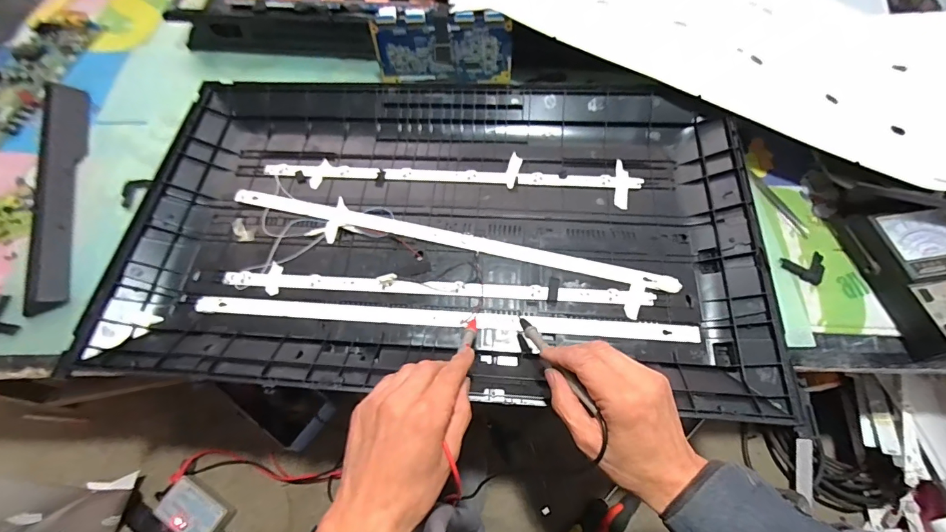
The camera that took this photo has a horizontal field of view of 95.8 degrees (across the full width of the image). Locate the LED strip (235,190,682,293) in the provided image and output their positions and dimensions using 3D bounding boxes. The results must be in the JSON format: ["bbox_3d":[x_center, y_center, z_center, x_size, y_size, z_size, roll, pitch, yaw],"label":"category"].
[{"bbox_3d":[-0.039,-0.034,0.519,0.548,0.008,0.022,12,63,8],"label":"LED strip"}]

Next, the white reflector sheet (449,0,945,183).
[{"bbox_3d":[0.378,-0.422,0.680,0.748,0.075,0.446,27,63,13],"label":"white reflector sheet"}]

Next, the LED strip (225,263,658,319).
[{"bbox_3d":[-0.045,0.025,0.489,0.488,0.009,0.032,4,62,4],"label":"LED strip"}]

